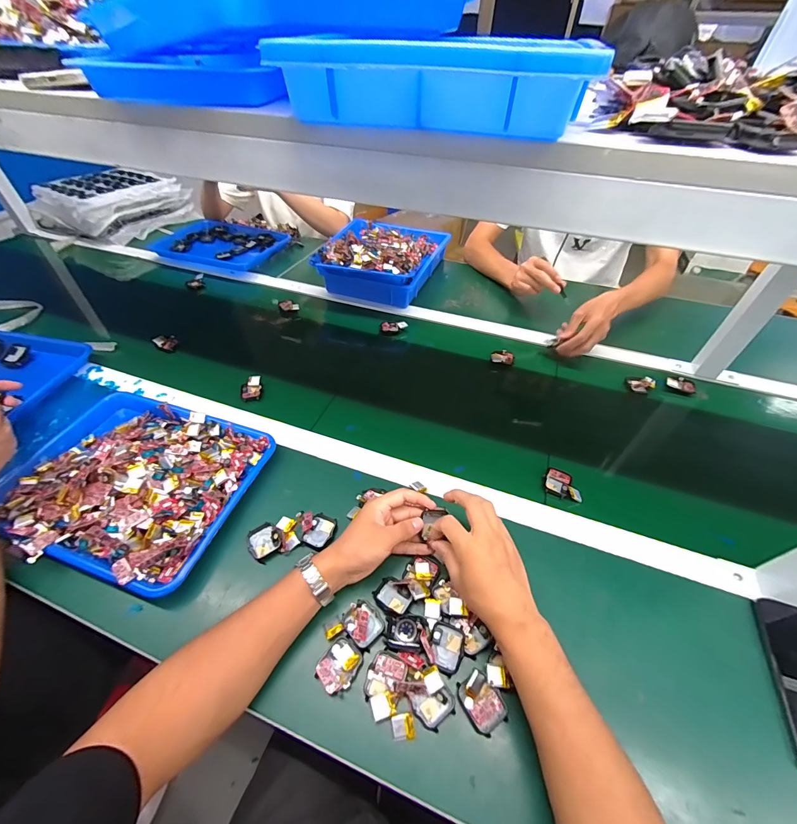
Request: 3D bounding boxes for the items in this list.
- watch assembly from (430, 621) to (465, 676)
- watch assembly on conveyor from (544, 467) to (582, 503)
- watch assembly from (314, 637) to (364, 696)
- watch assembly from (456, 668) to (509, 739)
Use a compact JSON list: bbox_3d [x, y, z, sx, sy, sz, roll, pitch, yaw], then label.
[{"bbox_3d":[0.053,0.257,0.393,0.034,0.013,0.045,10,48,8],"label":"watch assembly"},{"bbox_3d":[0.250,0.110,0.544,0.055,0.010,0.044,23,52,19],"label":"watch assembly on conveyor"},{"bbox_3d":[-0.063,0.273,0.386,0.038,0.014,0.046,25,52,21],"label":"watch assembly"},{"bbox_3d":[0.084,0.294,0.364,0.035,0.013,0.048,-27,53,-23],"label":"watch assembly"}]

